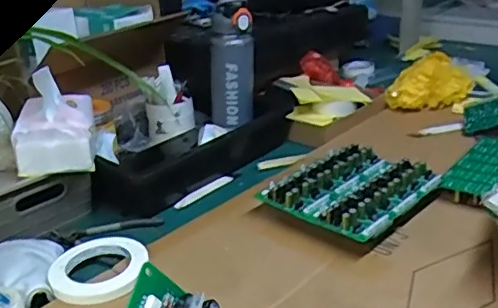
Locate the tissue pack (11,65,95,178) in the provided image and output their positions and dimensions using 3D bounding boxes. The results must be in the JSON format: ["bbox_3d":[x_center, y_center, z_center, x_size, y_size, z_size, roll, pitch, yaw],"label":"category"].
[{"bbox_3d":[-0.263,-0.047,0.774,0.098,0.108,0.130,-7,23,-9],"label":"tissue pack"}]

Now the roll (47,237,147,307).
[{"bbox_3d":[-0.174,0.136,0.660,0.107,0.024,0.116,-3,22,1],"label":"roll"}]

